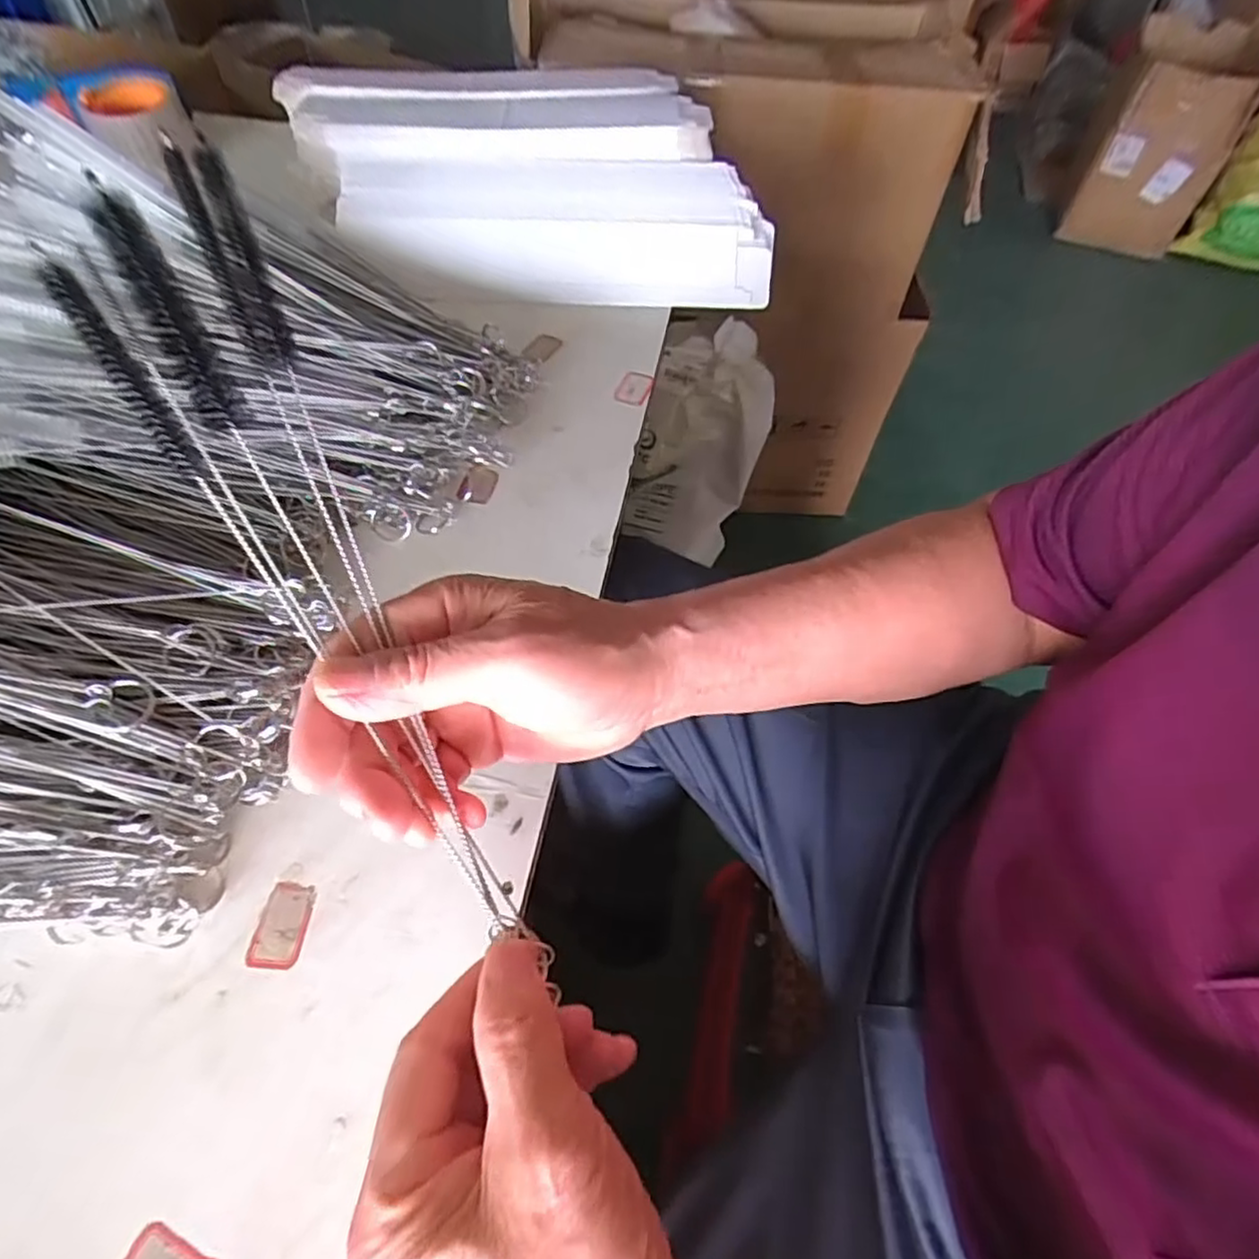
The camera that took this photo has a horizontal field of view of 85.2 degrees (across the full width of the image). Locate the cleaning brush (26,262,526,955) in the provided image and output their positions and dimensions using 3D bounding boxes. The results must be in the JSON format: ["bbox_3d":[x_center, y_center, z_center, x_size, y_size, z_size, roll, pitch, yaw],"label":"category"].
[{"bbox_3d":[-0.113,-0.005,0.229,0.011,0.007,0.260,-35,97,-23],"label":"cleaning brush"}]

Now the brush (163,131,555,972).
[{"bbox_3d":[-0.095,-0.023,0.241,0.020,0.016,0.303,-22,90,-16],"label":"brush"}]

